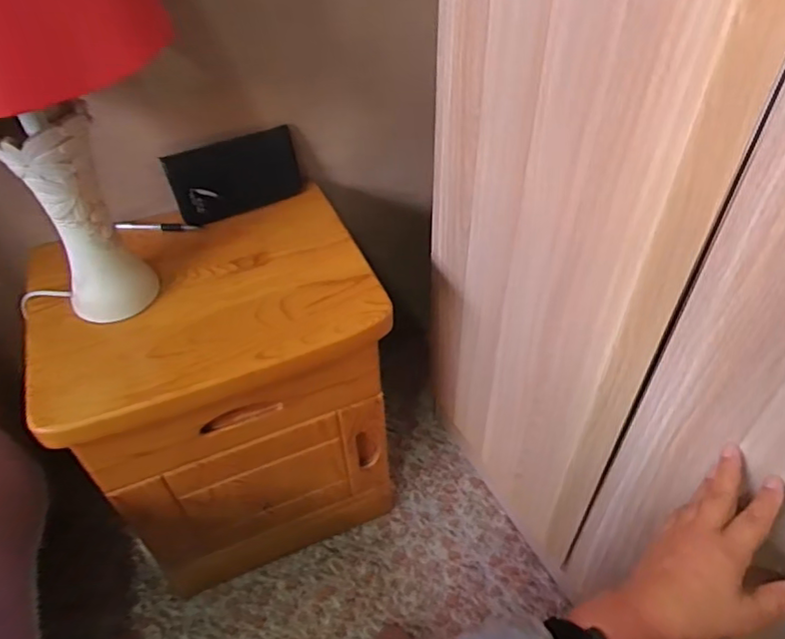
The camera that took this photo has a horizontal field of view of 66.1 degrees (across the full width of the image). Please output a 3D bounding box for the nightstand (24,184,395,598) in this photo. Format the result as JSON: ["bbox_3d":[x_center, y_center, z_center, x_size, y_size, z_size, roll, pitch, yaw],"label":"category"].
[{"bbox_3d":[-0.223,0.128,0.905,0.398,0.471,0.277,-17,47,-14],"label":"nightstand"}]

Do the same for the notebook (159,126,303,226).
[{"bbox_3d":[-0.215,-0.200,0.843,0.180,0.106,0.014,-25,42,-25],"label":"notebook"}]

